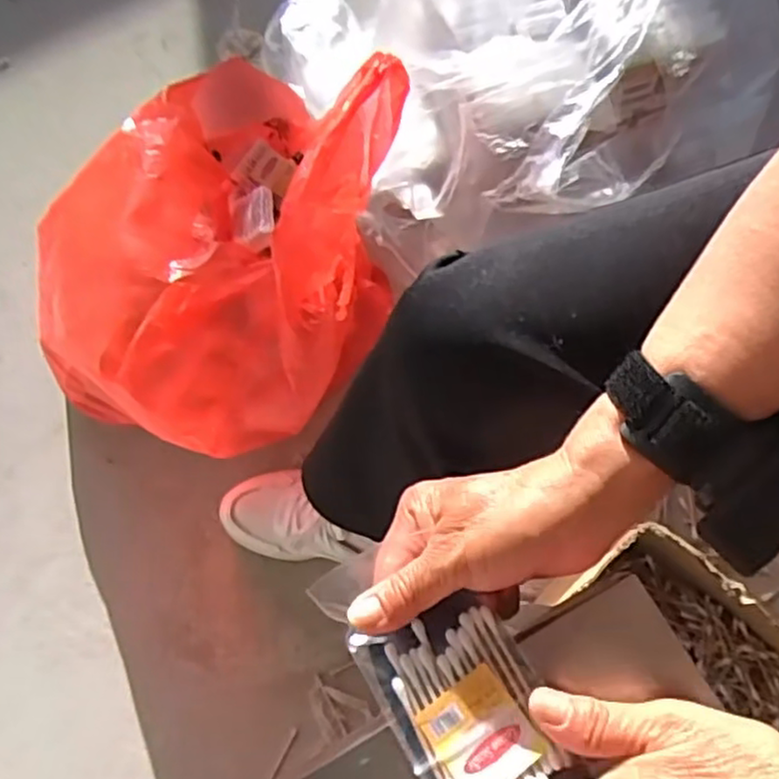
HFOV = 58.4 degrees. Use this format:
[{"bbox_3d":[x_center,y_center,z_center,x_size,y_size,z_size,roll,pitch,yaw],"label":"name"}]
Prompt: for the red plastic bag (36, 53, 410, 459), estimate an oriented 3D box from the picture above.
[{"bbox_3d":[-0.181,-0.151,0.701,0.310,0.281,0.394,26,77,9],"label":"red plastic bag"}]

